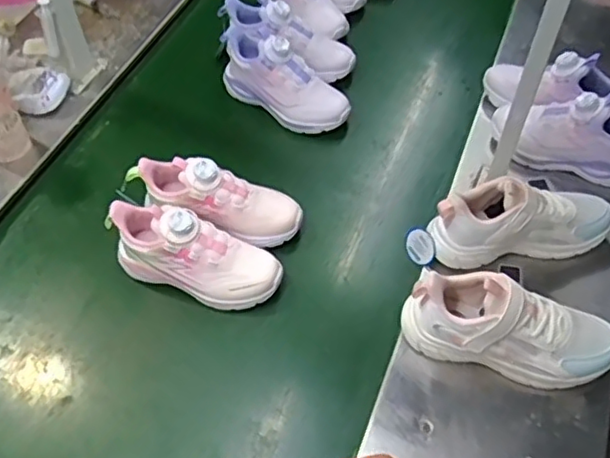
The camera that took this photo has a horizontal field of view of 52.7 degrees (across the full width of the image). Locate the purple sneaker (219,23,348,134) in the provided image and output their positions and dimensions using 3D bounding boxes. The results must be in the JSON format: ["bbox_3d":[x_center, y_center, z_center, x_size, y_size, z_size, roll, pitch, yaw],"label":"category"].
[{"bbox_3d":[-0.040,-0.232,0.958,0.235,0.096,0.090,34,61,18],"label":"purple sneaker"}]

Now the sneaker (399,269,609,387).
[{"bbox_3d":[0.224,0.109,0.674,0.229,0.111,0.079,17,57,8],"label":"sneaker"}]

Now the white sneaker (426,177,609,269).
[{"bbox_3d":[0.271,-0.019,0.757,0.228,0.098,0.078,-6,57,-7],"label":"white sneaker"}]

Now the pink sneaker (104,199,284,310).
[{"bbox_3d":[-0.137,0.027,0.759,0.209,0.112,0.076,20,57,10],"label":"pink sneaker"}]

